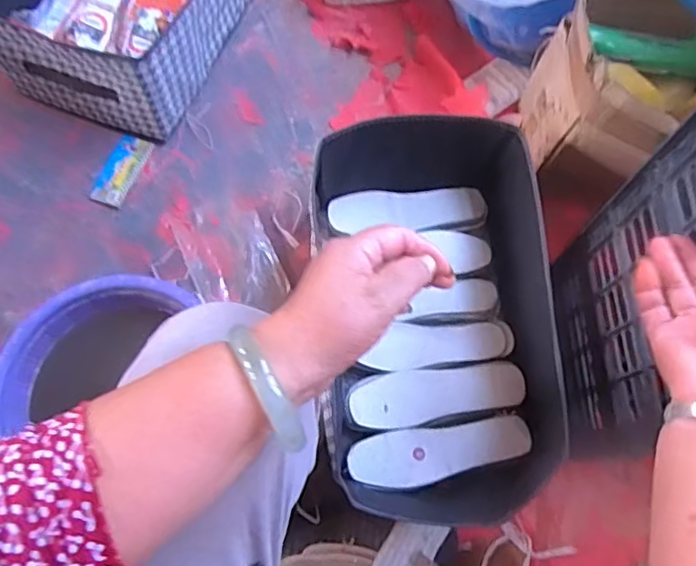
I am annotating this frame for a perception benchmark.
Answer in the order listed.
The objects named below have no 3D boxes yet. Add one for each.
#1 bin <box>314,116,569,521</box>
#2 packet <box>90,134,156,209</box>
[{"bbox_3d":[0.110,0.042,0.778,0.264,0.163,0.489,-3,70,-3],"label":"bin"},{"bbox_3d":[-0.361,-0.180,0.952,0.055,0.005,0.125,19,71,5],"label":"packet"}]

